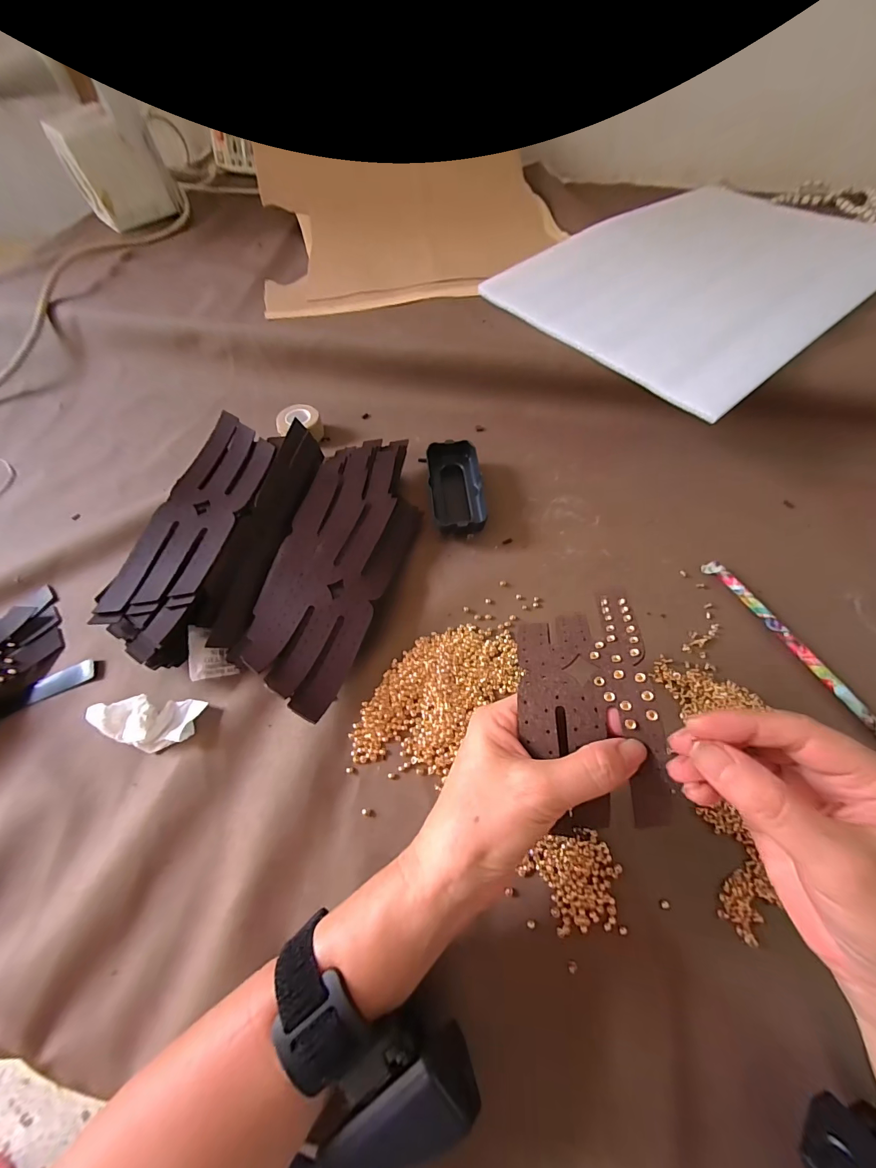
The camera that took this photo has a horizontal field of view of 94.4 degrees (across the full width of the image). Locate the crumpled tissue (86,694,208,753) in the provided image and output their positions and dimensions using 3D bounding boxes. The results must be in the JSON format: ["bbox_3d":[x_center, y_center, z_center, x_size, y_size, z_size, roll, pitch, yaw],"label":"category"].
[{"bbox_3d":[-0.210,0.099,0.289,0.070,0.020,0.034,5,64,-10],"label":"crumpled tissue"}]

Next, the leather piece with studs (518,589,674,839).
[{"bbox_3d":[0.080,0.059,0.219,0.070,0.034,0.118,0,65,2],"label":"leather piece with studs"}]

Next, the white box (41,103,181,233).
[{"bbox_3d":[-0.469,-0.608,0.592,0.128,0.102,0.050,-28,62,-14],"label":"white box"}]

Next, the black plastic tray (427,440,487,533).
[{"bbox_3d":[0.019,-0.095,0.401,0.051,0.025,0.108,-6,59,-2],"label":"black plastic tray"}]

